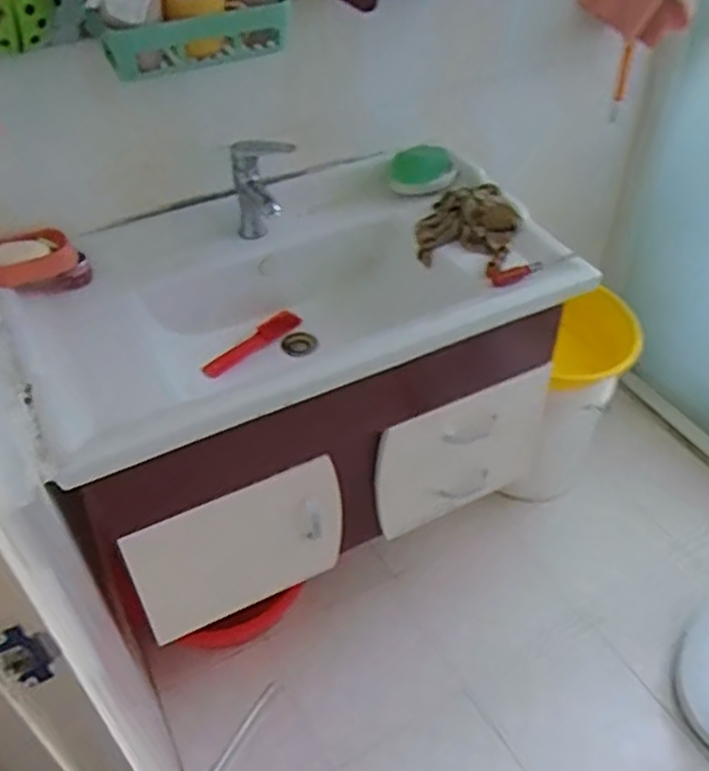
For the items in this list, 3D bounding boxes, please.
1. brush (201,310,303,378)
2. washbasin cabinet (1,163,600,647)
[{"bbox_3d":[-0.173,-0.066,1.227,0.206,0.015,0.037,-37,87,-28],"label":"brush"},{"bbox_3d":[-0.089,-0.008,1.257,0.799,0.465,0.429,-20,45,-19],"label":"washbasin cabinet"}]

